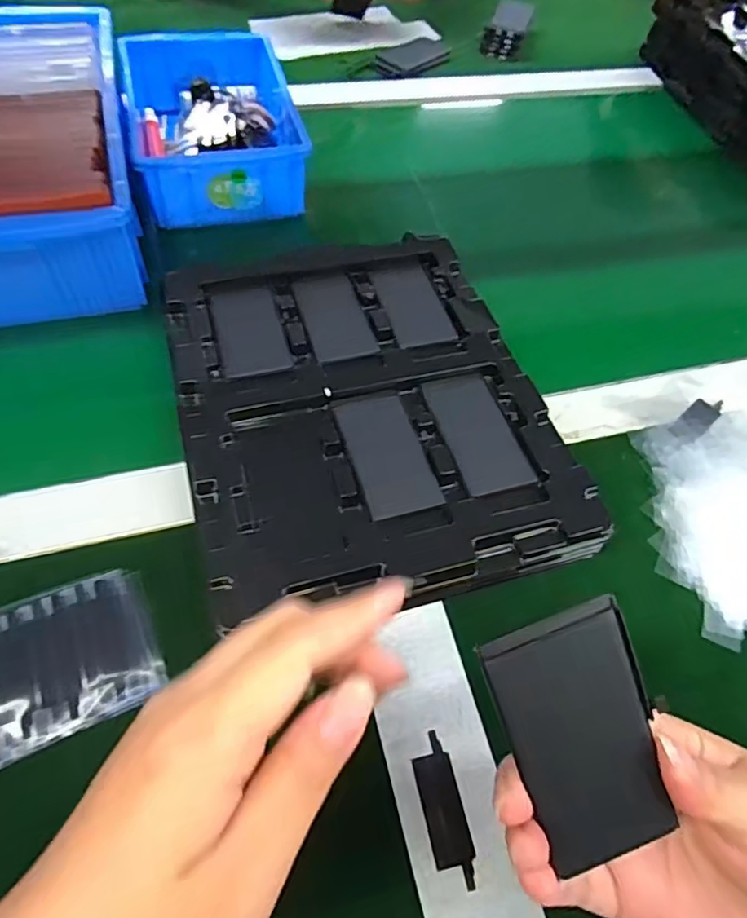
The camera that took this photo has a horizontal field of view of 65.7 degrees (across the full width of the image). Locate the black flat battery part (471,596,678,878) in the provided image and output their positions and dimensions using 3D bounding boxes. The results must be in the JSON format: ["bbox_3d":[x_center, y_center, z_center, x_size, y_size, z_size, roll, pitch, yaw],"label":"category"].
[{"bbox_3d":[0.066,0.087,0.180,0.045,0.004,0.083,-21,99,-7],"label":"black flat battery part"}]

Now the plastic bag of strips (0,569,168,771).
[{"bbox_3d":[-0.168,0.104,0.283,0.115,0.009,0.075,-22,63,-19],"label":"plastic bag of strips"}]

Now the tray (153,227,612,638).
[{"bbox_3d":[-0.011,-0.042,0.373,0.215,0.038,0.283,-12,60,-13],"label":"tray"}]

